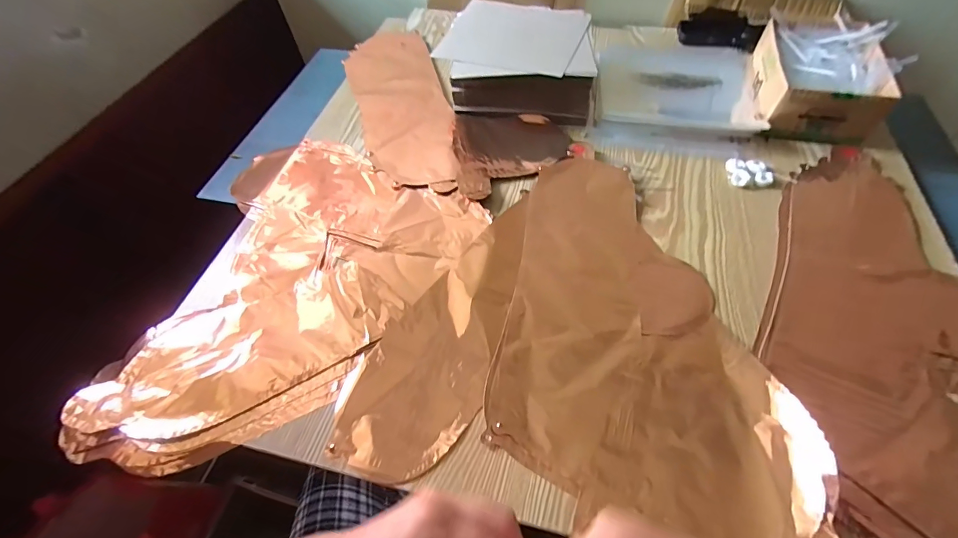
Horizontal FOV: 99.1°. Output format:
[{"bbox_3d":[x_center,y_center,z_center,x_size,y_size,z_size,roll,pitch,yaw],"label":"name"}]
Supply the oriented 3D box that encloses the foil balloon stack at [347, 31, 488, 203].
[{"bbox_3d":[-0.117,-0.256,0.634,0.140,0.012,0.458,-15,56,-8],"label":"foil balloon stack"}]

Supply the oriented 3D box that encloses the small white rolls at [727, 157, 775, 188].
[{"bbox_3d":[0.337,-0.122,0.511,0.047,0.008,0.045,4,55,6],"label":"small white rolls"}]

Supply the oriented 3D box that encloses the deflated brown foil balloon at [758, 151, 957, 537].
[{"bbox_3d":[0.391,0.053,0.393,0.209,0.019,0.452,14,57,12],"label":"deflated brown foil balloon"}]

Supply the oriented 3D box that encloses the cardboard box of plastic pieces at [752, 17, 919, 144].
[{"bbox_3d":[0.461,-0.260,0.556,0.140,0.071,0.192,13,57,12],"label":"cardboard box of plastic pieces"}]

